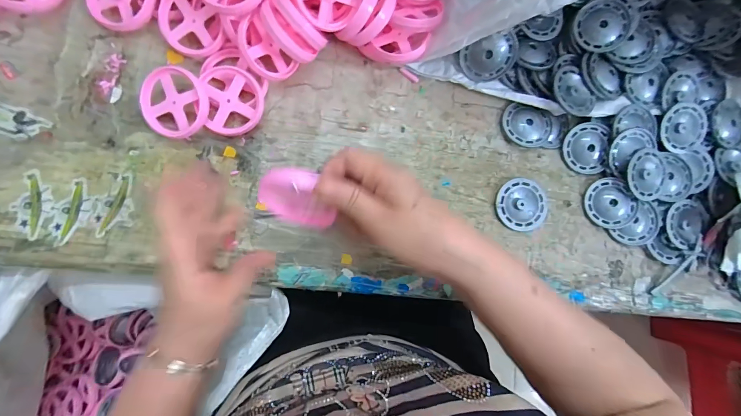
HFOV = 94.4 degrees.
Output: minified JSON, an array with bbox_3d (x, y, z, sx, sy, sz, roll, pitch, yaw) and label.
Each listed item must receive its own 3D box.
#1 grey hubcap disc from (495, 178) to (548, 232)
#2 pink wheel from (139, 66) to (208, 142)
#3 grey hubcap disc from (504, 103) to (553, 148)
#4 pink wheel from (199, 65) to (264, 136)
[{"bbox_3d":[0.166,-0.004,0.379,0.055,0.010,0.056,0,90,-7],"label":"grey hubcap disc"},{"bbox_3d":[-0.186,-0.100,0.326,0.062,0.008,0.064,1,98,7],"label":"pink wheel"},{"bbox_3d":[0.178,-0.092,0.388,0.055,0.008,0.045,19,87,-7],"label":"grey hubcap disc"},{"bbox_3d":[-0.135,-0.106,0.342,0.054,0.020,0.065,-4,90,-7],"label":"pink wheel"}]

